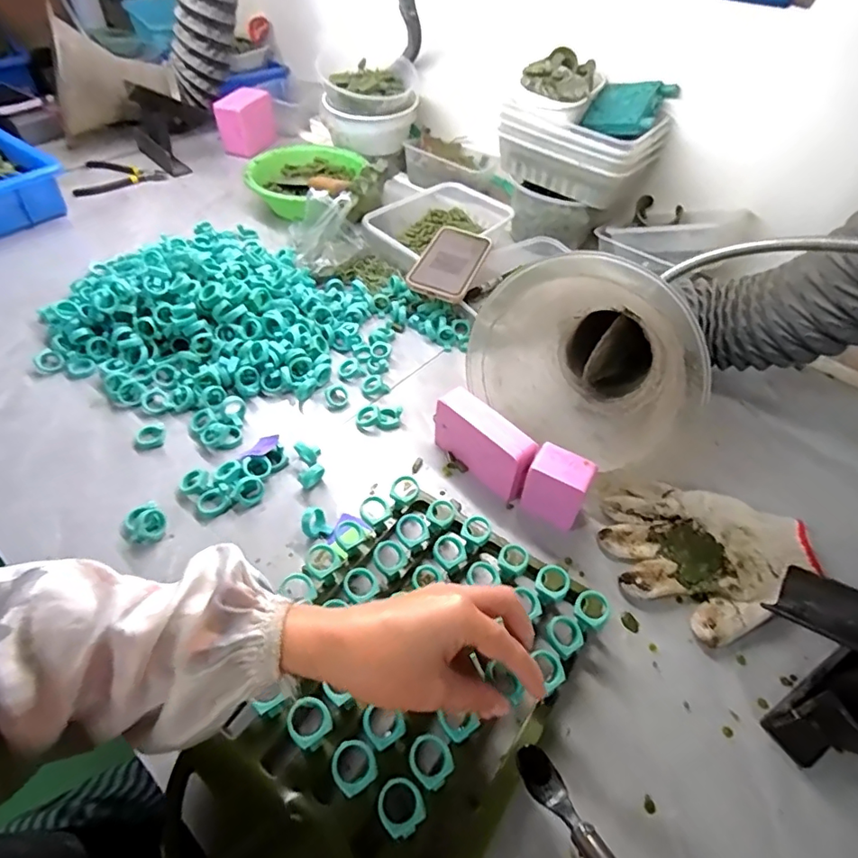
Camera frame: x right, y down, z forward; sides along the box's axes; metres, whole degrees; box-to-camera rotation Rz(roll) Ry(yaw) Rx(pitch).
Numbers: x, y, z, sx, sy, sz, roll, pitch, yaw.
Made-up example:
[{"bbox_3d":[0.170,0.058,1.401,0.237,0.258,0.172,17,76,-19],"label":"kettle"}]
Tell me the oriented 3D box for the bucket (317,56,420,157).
[{"bbox_3d":[-0.102,-0.576,0.936,0.163,0.115,0.132,1,50,-3],"label":"bucket"}]

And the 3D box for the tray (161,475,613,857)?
[{"bbox_3d":[-0.031,0.183,0.386,0.220,0.066,0.318,29,54,21],"label":"tray"}]

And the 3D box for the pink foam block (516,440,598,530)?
[{"bbox_3d":[0.121,0.054,0.501,0.052,0.065,0.033,26,53,18],"label":"pink foam block"}]

